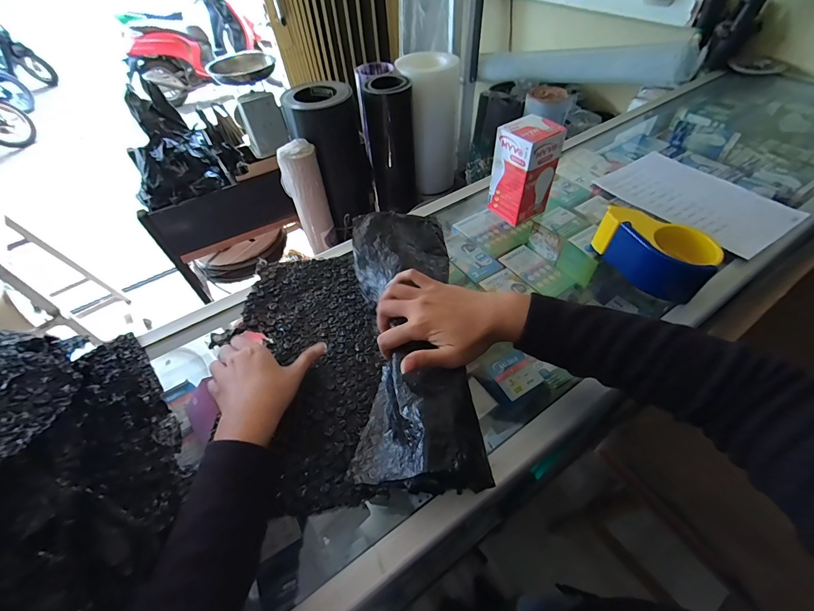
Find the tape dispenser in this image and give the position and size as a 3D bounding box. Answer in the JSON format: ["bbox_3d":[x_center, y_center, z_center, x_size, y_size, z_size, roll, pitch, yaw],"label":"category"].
[{"bbox_3d":[0.312,-0.067,0.453,0.133,0.069,0.070,28,58,24],"label":"tape dispenser"}]

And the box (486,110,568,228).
[{"bbox_3d":[0.171,-0.198,0.516,0.059,0.129,0.071,-30,55,-19],"label":"box"}]

